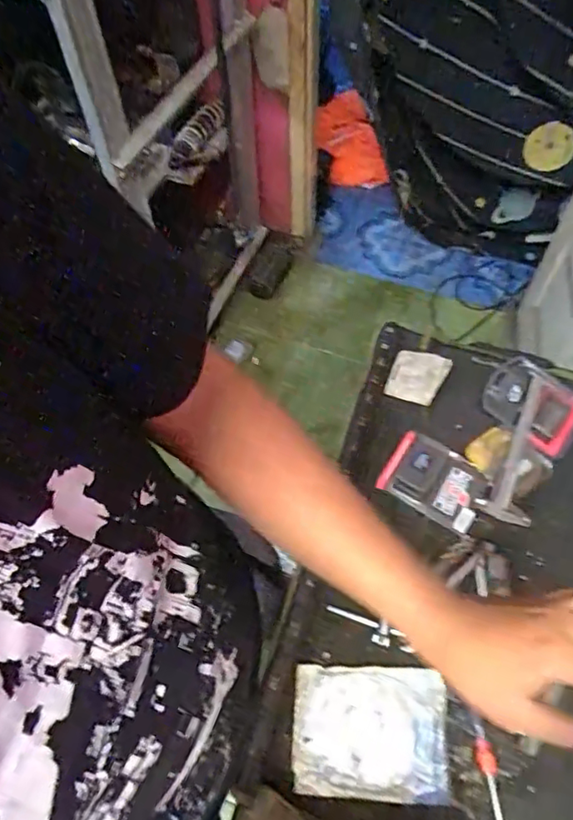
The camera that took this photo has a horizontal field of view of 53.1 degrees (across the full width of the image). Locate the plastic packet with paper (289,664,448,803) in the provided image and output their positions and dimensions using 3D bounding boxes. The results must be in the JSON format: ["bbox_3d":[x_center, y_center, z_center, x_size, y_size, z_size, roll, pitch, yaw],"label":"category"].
[{"bbox_3d":[0.090,0.351,0.627,0.162,0.008,0.123,3,60,3],"label":"plastic packet with paper"}]

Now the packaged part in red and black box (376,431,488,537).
[{"bbox_3d":[0.201,0.093,0.777,0.129,0.033,0.104,27,64,16],"label":"packaged part in red and black box"}]

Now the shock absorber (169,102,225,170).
[{"bbox_3d":[-0.243,-0.733,1.537,0.212,0.048,0.063,-41,61,20],"label":"shock absorber"}]

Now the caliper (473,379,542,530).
[{"bbox_3d":[0.329,0.049,0.793,0.064,0.012,0.233,23,63,14],"label":"caliper"}]

